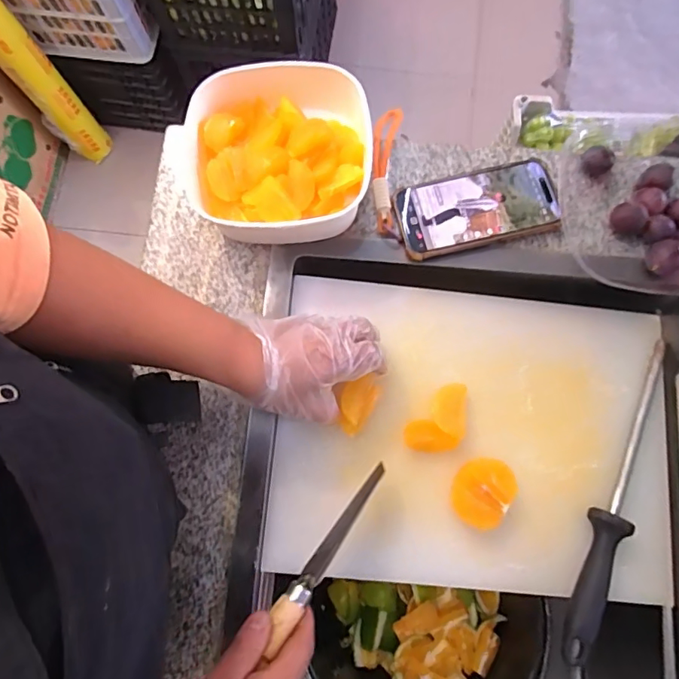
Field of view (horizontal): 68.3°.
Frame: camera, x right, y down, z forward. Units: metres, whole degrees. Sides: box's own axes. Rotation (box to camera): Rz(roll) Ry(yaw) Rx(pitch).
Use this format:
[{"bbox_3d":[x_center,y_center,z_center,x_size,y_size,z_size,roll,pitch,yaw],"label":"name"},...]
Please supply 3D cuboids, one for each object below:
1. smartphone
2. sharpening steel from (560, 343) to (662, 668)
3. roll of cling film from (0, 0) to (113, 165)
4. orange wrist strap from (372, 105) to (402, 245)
[{"bbox_3d":[0.132,-0.126,0.483,0.148,0.016,0.077,-11,78,-1],"label":"smartphone"},{"bbox_3d":[0.249,0.136,0.446,0.030,0.026,0.289,23,80,6],"label":"sharpening steel"},{"bbox_3d":[-0.767,-0.665,1.232,0.110,0.681,0.103,-36,79,-6],"label":"roll of cling film"},{"bbox_3d":[0.047,-0.170,0.506,0.028,0.024,0.152,2,78,2],"label":"orange wrist strap"}]

